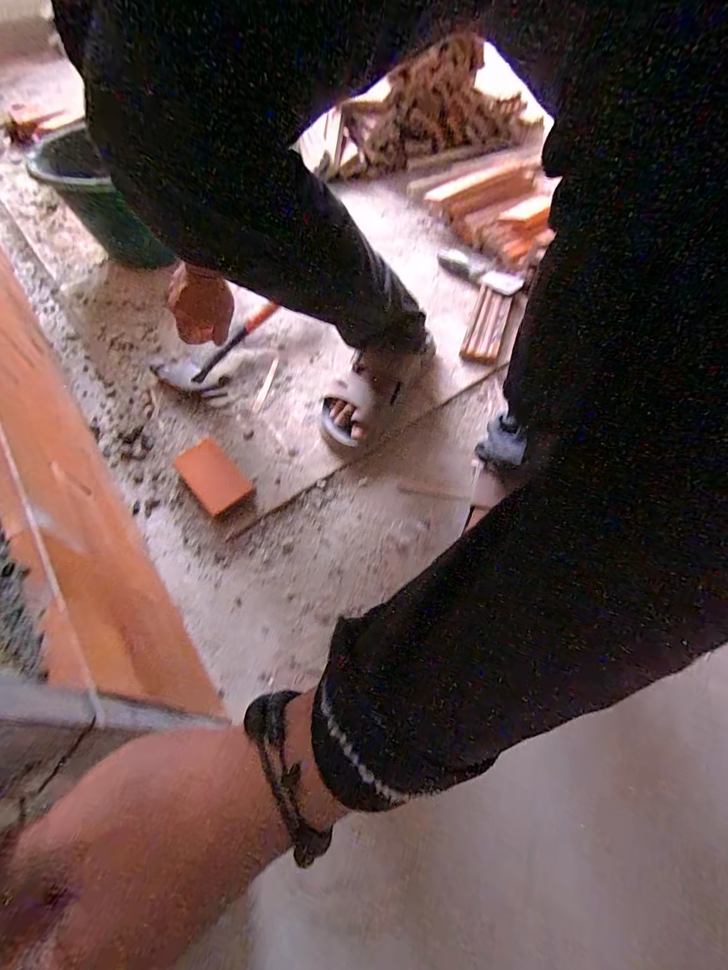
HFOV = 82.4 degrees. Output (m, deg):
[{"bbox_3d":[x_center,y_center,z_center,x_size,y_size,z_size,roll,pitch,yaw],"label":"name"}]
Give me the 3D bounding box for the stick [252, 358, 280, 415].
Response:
[{"bbox_3d":[-0.151,-0.155,0.644,0.012,0.008,0.110,11,59,8],"label":"stick"}]

